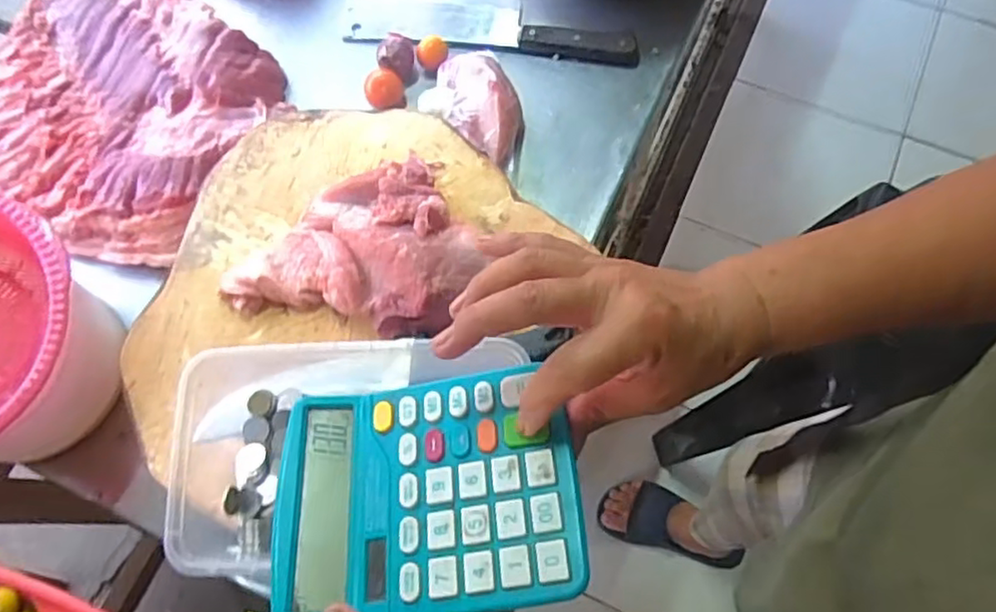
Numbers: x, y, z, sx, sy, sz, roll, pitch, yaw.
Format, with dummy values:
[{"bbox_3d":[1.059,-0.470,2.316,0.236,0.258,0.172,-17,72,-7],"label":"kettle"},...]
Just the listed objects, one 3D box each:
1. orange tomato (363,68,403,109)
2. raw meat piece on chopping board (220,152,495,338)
[{"bbox_3d":[-0.135,-0.254,0.771,0.040,0.037,0.041,0,70,1],"label":"orange tomato"},{"bbox_3d":[-0.123,-0.037,0.574,0.217,0.056,0.161,-29,72,-10],"label":"raw meat piece on chopping board"}]

